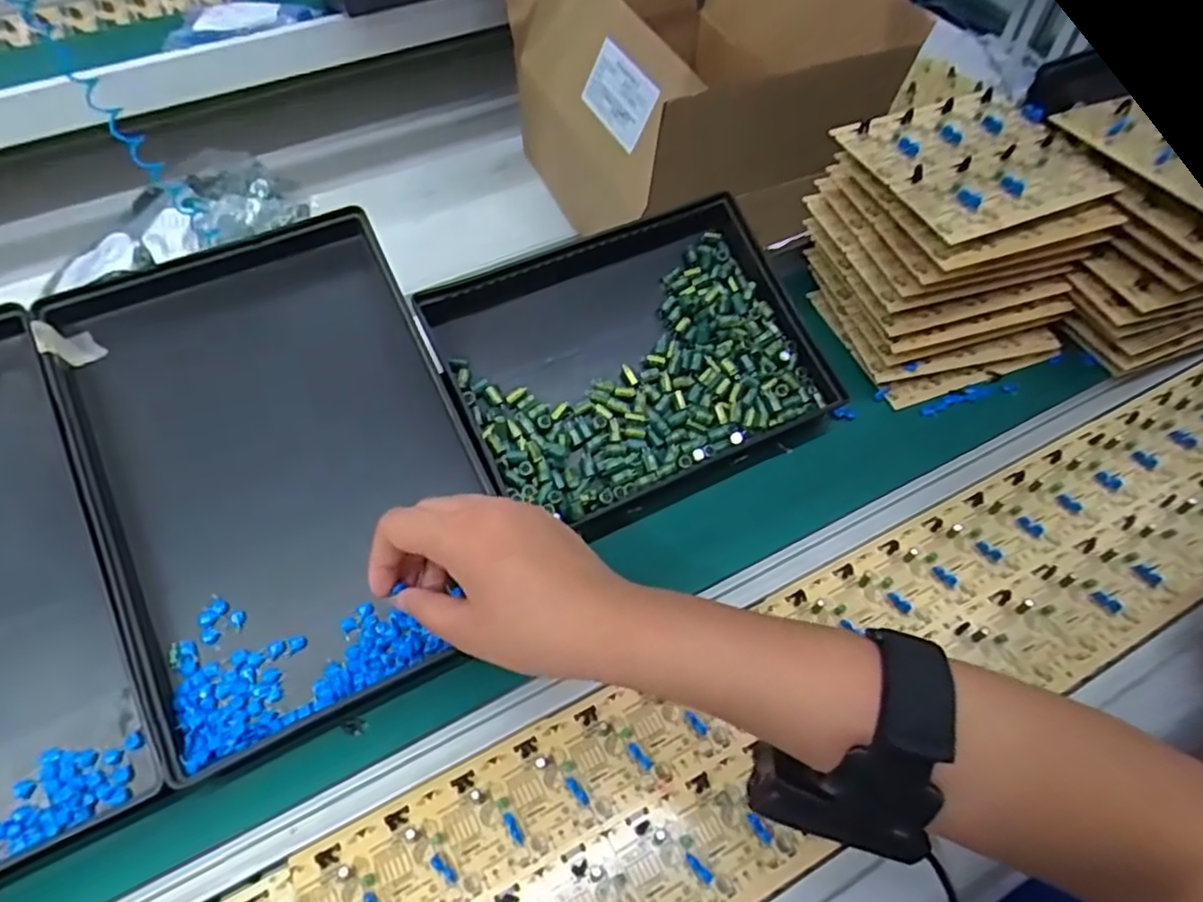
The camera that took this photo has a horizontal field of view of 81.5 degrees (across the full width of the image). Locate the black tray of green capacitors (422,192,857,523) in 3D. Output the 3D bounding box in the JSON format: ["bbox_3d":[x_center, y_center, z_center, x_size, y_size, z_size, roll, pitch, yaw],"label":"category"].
[{"bbox_3d":[0.020,-0.058,0.451,0.225,0.038,0.166,-23,77,-16],"label":"black tray of green capacitors"}]

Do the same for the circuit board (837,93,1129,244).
[{"bbox_3d":[0.245,-0.189,0.451,0.147,0.016,0.120,-21,58,-14],"label":"circuit board"}]

